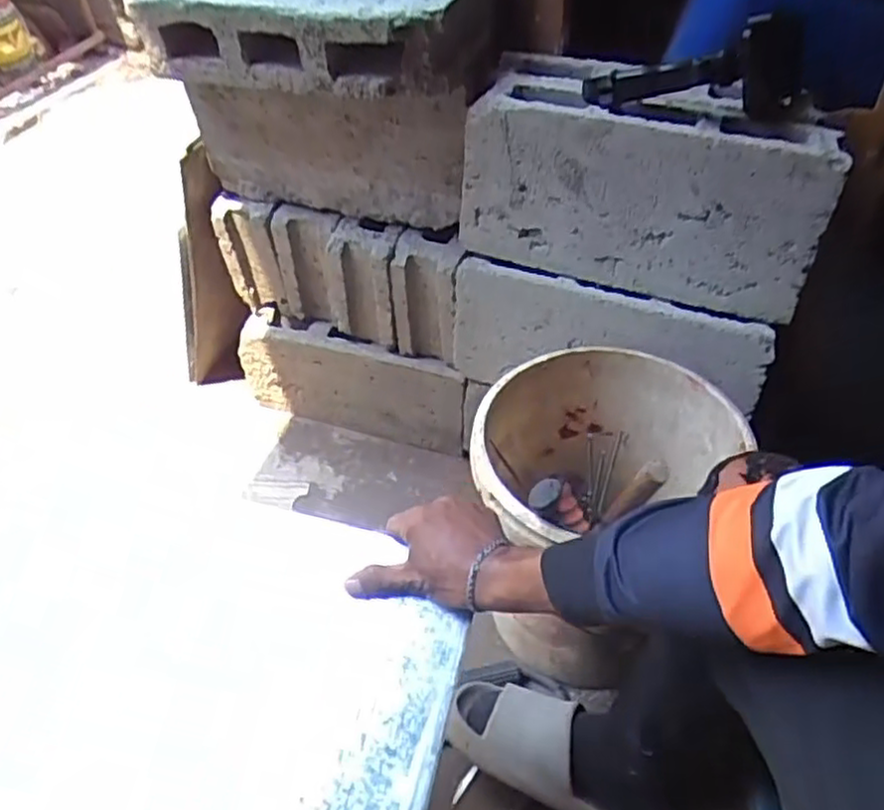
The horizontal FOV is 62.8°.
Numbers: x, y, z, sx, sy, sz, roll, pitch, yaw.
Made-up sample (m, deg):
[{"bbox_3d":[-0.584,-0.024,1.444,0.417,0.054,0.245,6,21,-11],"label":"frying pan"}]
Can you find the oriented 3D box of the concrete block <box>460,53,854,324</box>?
[{"bbox_3d":[0.238,-0.266,0.858,0.396,0.196,0.166,15,47,15],"label":"concrete block"}]

